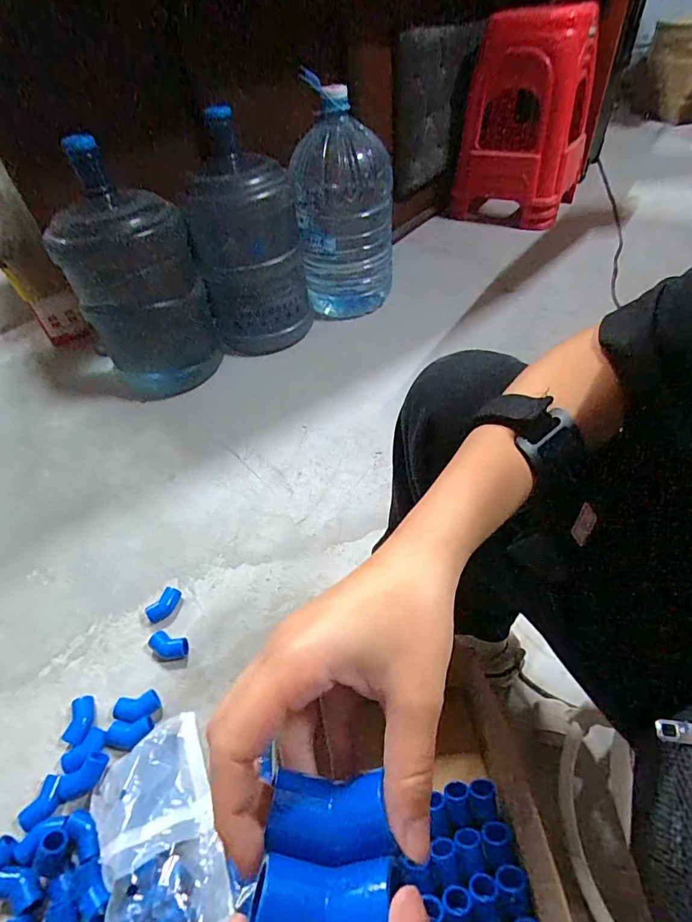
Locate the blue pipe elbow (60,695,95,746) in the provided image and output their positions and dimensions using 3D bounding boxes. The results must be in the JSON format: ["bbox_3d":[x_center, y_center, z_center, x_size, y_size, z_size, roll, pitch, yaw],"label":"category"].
[{"bbox_3d":[-0.343,0.335,0.589,0.028,0.022,0.058,-7,46,1],"label":"blue pipe elbow"}]

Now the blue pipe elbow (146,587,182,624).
[{"bbox_3d":[-0.271,0.215,0.676,0.024,0.025,0.053,28,56,29],"label":"blue pipe elbow"}]

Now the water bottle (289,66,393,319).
[{"bbox_3d":[0.003,-0.566,1.085,0.217,0.481,0.186,0,46,7],"label":"water bottle"}]

